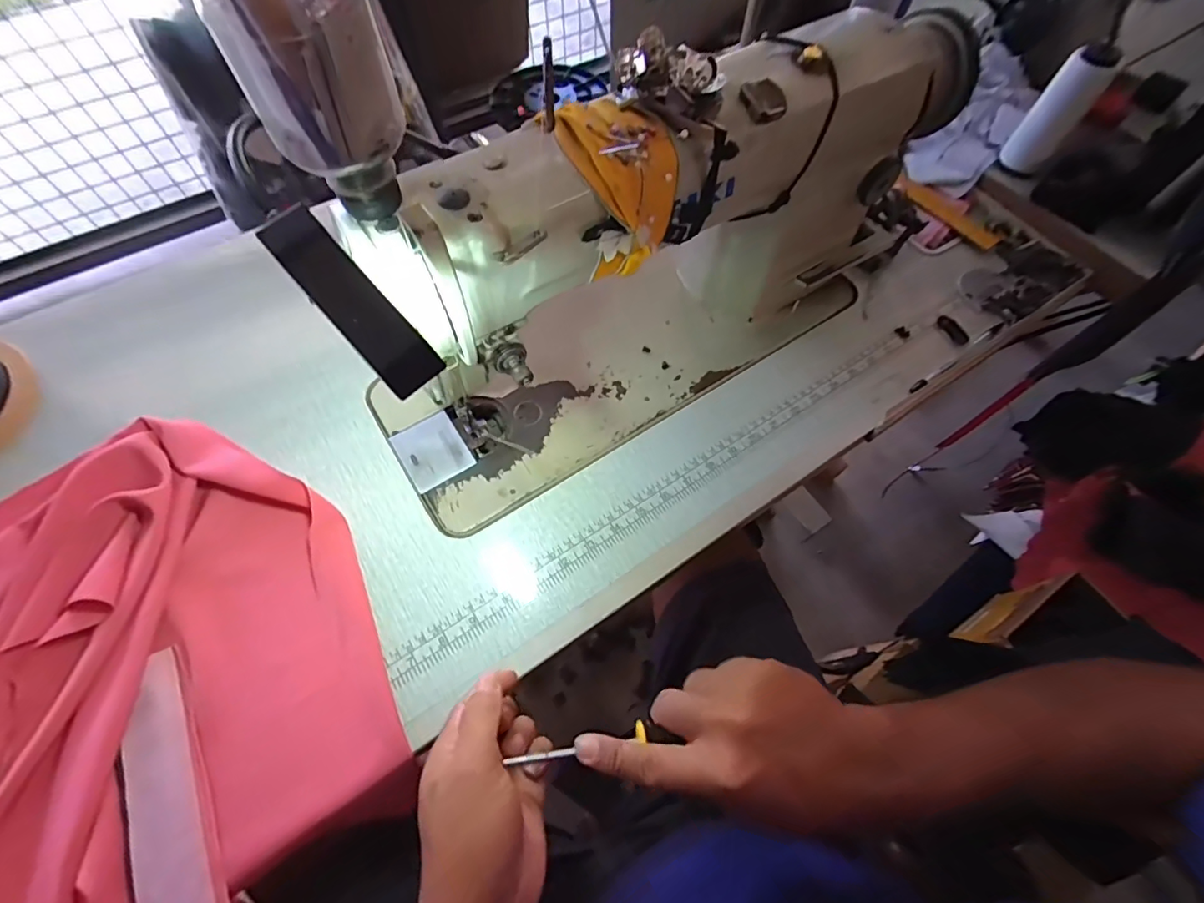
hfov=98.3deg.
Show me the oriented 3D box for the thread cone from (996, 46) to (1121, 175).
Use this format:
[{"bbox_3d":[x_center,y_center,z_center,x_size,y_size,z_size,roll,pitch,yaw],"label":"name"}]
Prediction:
[{"bbox_3d":[0.463,-0.340,0.538,0.047,0.121,0.039,35,69,15],"label":"thread cone"}]

